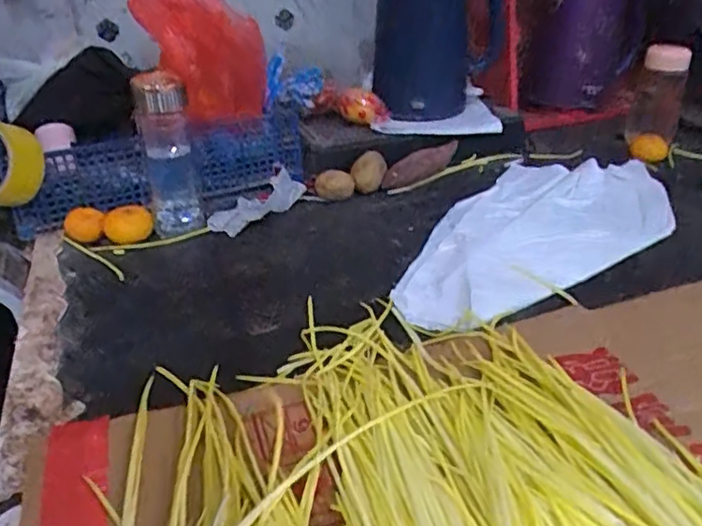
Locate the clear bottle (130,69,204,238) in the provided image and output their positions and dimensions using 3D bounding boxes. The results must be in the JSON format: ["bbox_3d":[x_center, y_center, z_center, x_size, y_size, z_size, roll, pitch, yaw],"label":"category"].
[{"bbox_3d":[-0.234,-0.142,0.798,0.067,0.191,0.057,-12,33,-16],"label":"clear bottle"}]

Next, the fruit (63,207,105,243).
[{"bbox_3d":[-0.333,-0.047,0.786,0.049,0.033,0.044,-18,35,-24],"label":"fruit"}]

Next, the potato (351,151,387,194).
[{"bbox_3d":[0.025,-0.130,0.882,0.051,0.064,0.053,-1,32,1],"label":"potato"}]

